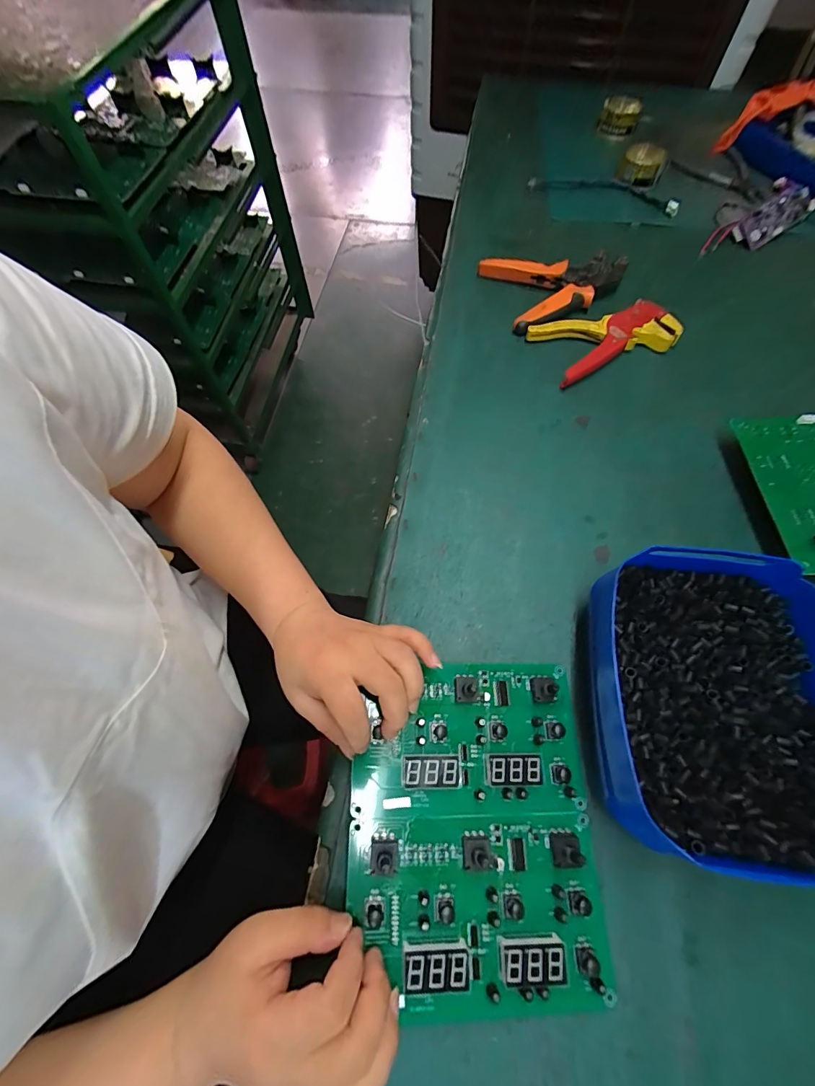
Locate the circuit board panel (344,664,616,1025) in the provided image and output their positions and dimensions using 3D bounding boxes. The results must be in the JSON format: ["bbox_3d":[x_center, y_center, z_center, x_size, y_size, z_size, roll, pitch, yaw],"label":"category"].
[{"bbox_3d":[0.045,0.186,0.280,0.162,0.025,0.196,1,65,-1],"label":"circuit board panel"}]

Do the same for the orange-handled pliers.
[{"bbox_3d":[0.190,-0.335,0.526,0.173,0.035,0.122,-21,67,-11],"label":"orange-handled pliers"}]

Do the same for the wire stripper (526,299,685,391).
[{"bbox_3d":[0.233,-0.240,0.484,0.158,0.029,0.083,-20,67,-10],"label":"wire stripper"}]

